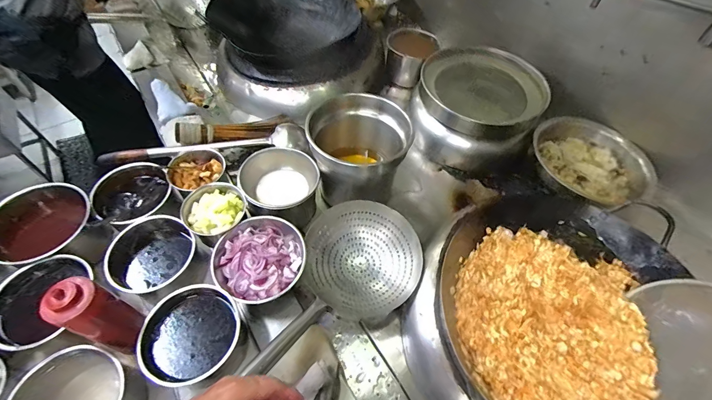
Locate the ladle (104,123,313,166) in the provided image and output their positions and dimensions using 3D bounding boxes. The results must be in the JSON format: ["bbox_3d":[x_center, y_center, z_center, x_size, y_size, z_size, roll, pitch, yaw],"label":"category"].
[{"bbox_3d":[-0.381,-0.130,0.881,0.507,0.067,0.095,-7,55,-8],"label":"ladle"}]

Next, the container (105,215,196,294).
[{"bbox_3d":[-0.394,0.120,0.671,0.162,0.091,0.152,2,54,-2],"label":"container"}]

